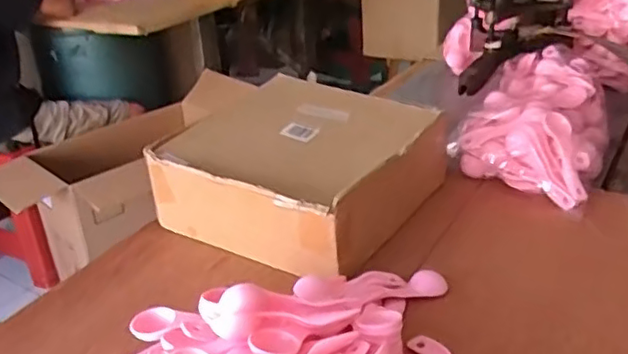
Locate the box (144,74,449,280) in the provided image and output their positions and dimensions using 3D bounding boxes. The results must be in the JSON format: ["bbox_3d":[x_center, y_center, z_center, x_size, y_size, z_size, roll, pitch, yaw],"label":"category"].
[{"bbox_3d":[-0.017,-0.009,0.744,0.268,0.109,0.268,12,30,30],"label":"box"}]

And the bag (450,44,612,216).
[{"bbox_3d":[0.307,-0.076,0.856,0.169,0.093,0.320,9,29,26],"label":"bag"}]

